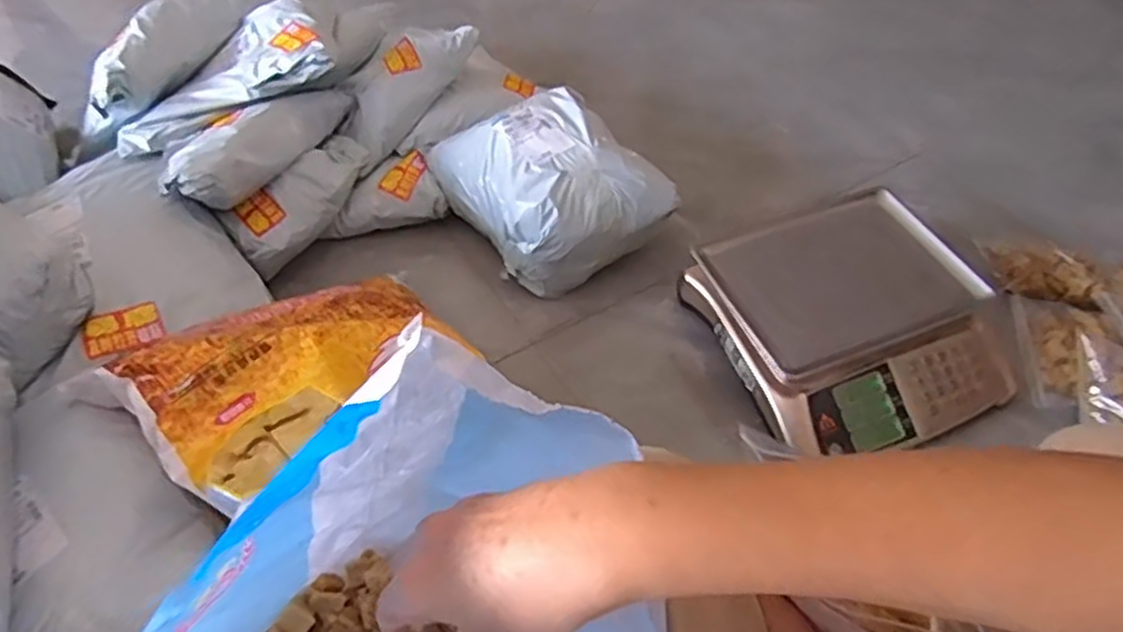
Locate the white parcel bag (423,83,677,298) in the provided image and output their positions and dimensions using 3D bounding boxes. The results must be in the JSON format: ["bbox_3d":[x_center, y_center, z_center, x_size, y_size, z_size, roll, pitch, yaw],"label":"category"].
[{"bbox_3d":[-0.018,-0.197,1.152,0.249,0.165,0.327,-35,59,-25],"label":"white parcel bag"}]

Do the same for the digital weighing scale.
[{"bbox_3d":[0.388,0.002,1.009,0.342,0.107,0.339,-19,53,-15],"label":"digital weighing scale"}]

